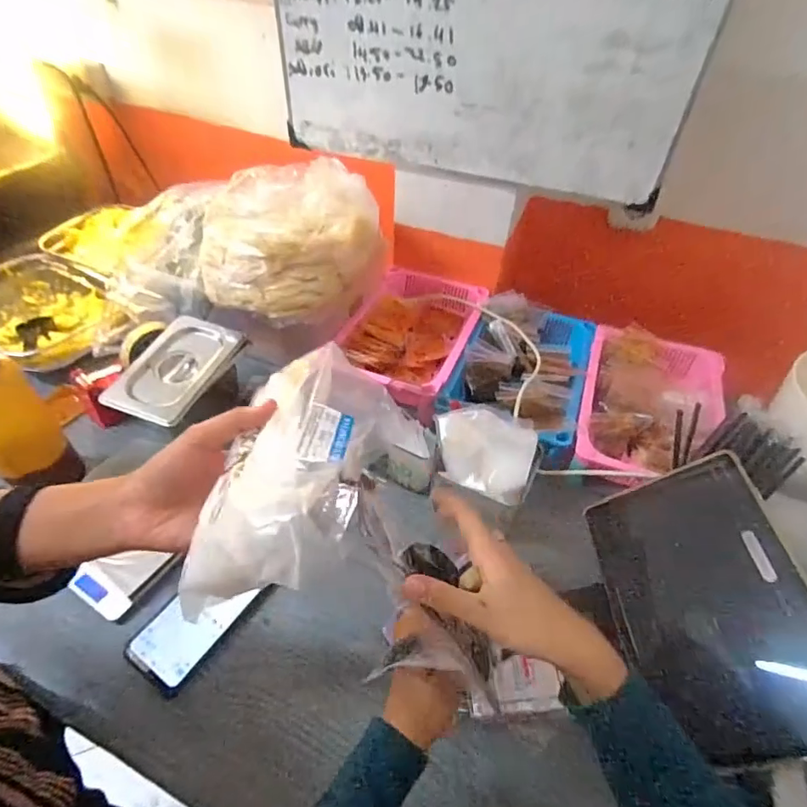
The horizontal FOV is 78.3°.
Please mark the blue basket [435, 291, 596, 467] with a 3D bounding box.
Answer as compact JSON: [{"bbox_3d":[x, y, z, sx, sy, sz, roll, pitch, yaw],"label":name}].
[{"bbox_3d":[0.194,-0.061,0.795,0.193,0.074,0.318,17,48,12],"label":"blue basket"}]

